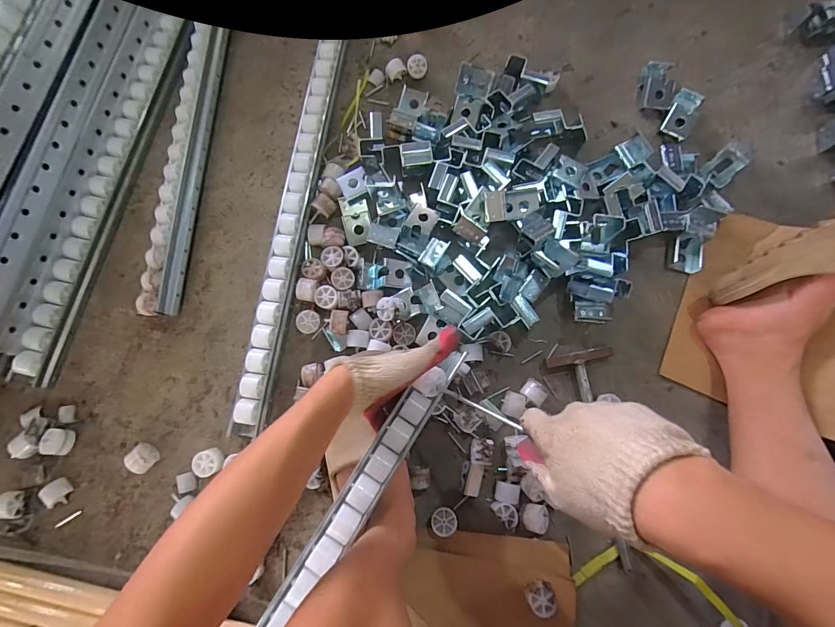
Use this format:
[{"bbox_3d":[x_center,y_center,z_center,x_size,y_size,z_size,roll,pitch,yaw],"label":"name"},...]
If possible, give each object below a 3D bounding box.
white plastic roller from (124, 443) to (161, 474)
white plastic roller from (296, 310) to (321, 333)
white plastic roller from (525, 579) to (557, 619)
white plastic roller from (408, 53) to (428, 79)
[{"bbox_3d":[-0.389,0.204,0.540,0.032,0.034,0.031,37,80,7],"label":"white plastic roller"},{"bbox_3d":[-0.165,0.014,0.584,0.033,0.026,0.034,0,78,0],"label":"white plastic roller"},{"bbox_3d":[0.157,0.362,0.492,0.034,0.029,0.039,-26,79,-6],"label":"white plastic roller"},{"bbox_3d":[0.000,-0.439,0.681,0.036,0.014,0.038,-2,110,-4],"label":"white plastic roller"}]

